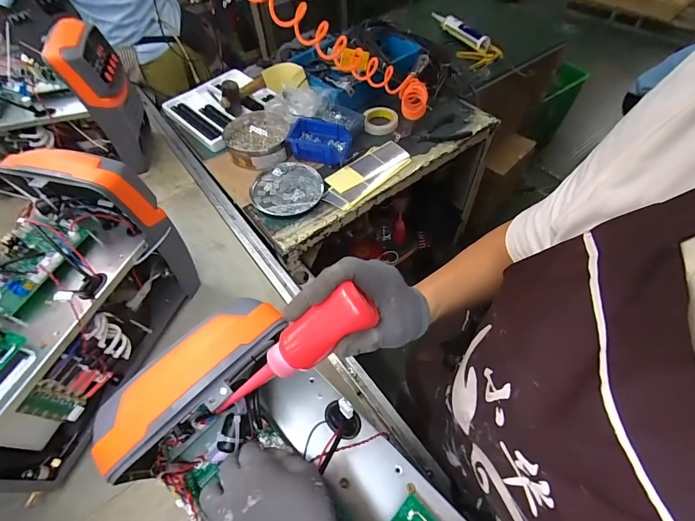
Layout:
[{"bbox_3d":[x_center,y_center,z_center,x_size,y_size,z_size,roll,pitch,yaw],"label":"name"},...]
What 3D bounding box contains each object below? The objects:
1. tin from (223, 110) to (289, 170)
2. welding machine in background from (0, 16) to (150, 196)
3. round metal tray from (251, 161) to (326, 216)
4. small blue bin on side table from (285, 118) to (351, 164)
[{"bbox_3d":[-0.257,-0.349,0.974,0.179,0.064,0.207,-18,57,-8],"label":"tin"},{"bbox_3d":[-0.786,-0.379,0.878,0.450,0.306,0.196,-10,56,-3],"label":"welding machine in background"},{"bbox_3d":[-0.158,-0.190,0.887,0.181,0.030,0.178,-2,56,3],"label":"round metal tray"},{"bbox_3d":[-0.077,-0.330,0.935,0.163,0.079,0.105,7,57,9],"label":"small blue bin on side table"}]

